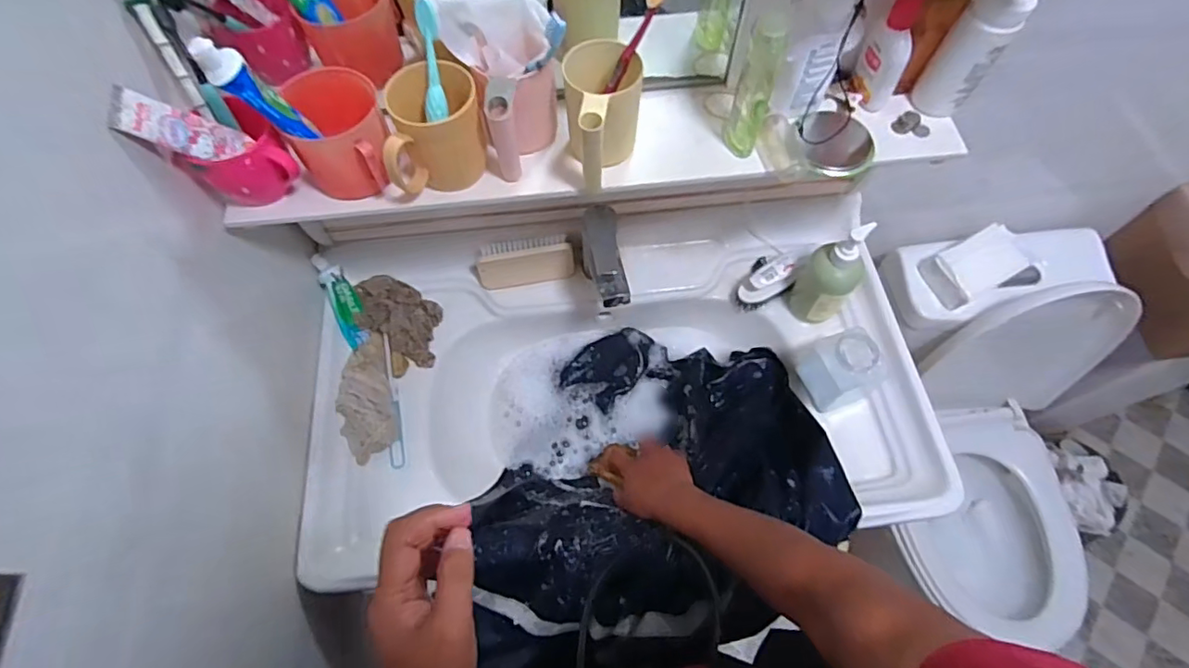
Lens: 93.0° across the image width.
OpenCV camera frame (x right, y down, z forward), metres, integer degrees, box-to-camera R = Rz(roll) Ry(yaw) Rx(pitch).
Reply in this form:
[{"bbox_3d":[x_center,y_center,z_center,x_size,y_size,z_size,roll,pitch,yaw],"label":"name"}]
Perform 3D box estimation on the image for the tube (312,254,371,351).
[{"bbox_3d":[-0.359,-0.047,0.809,0.034,0.044,0.143,-23,89,-12],"label":"tube"}]

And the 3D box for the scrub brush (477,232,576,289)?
[{"bbox_3d":[-0.102,-0.110,0.842,0.137,0.070,0.037,-6,38,-4],"label":"scrub brush"}]

